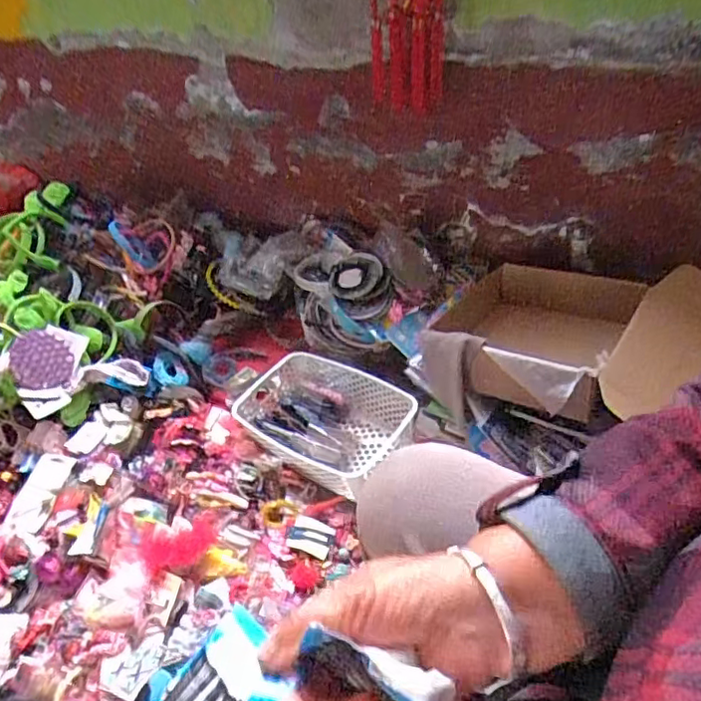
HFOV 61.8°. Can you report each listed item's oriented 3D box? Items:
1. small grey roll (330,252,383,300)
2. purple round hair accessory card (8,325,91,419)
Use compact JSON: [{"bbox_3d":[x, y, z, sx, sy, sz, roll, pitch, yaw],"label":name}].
[{"bbox_3d":[0.013,-0.136,1.104,0.098,0.042,0.095,-10,63,7],"label":"small grey roll"},{"bbox_3d":[-0.524,0.032,1.000,0.103,0.017,0.149,17,74,-24],"label":"purple round hair accessory card"}]

